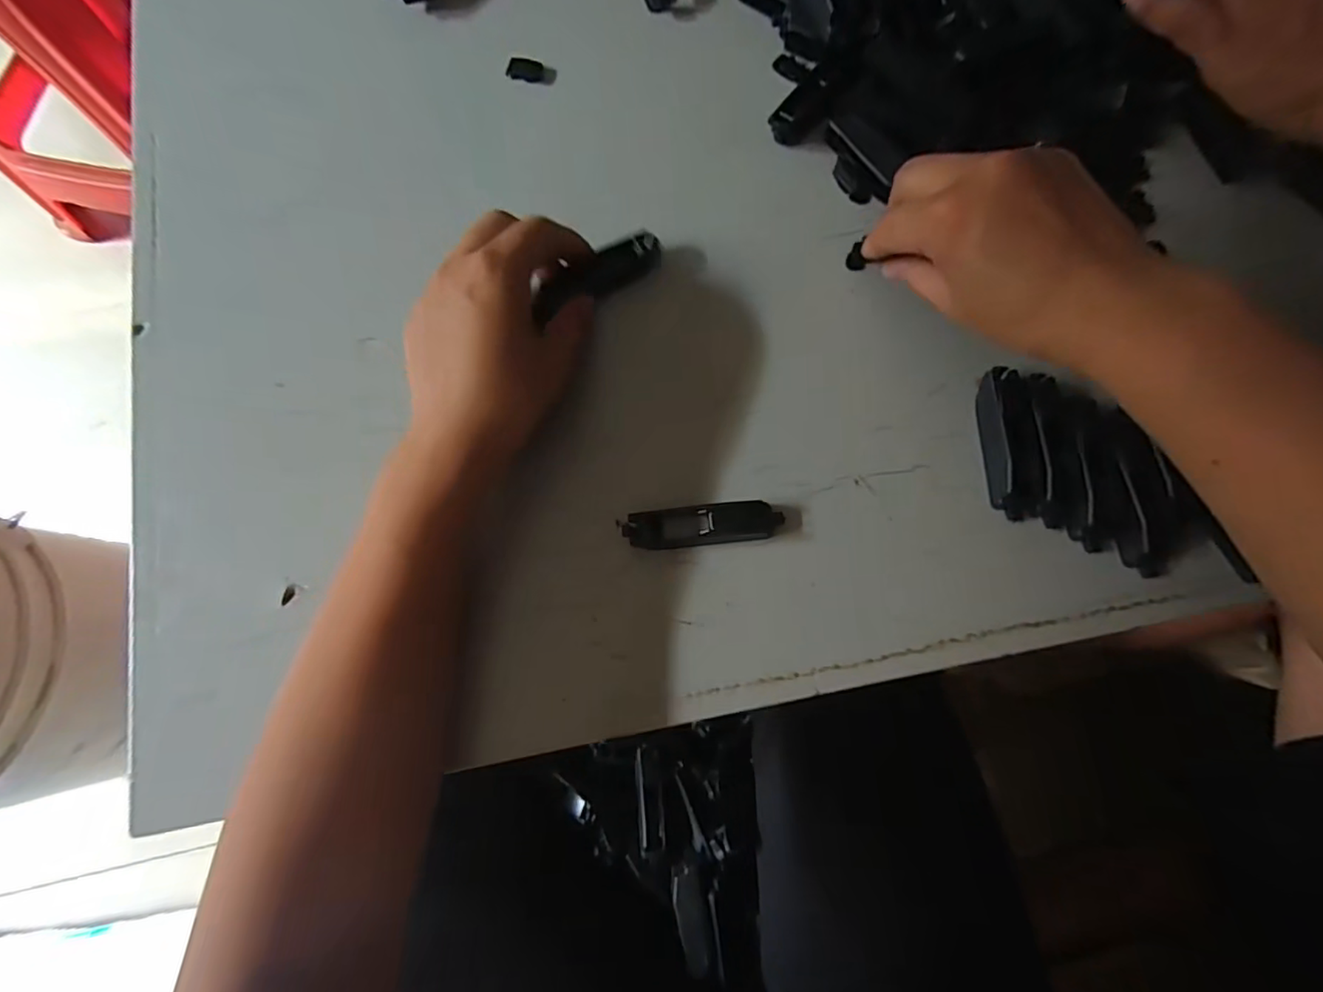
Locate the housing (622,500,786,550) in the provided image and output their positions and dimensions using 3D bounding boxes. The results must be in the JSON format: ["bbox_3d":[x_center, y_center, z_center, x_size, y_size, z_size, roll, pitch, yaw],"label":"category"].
[{"bbox_3d":[0.021,0.014,0.279,0.074,0.008,0.018,-6,77,-2],"label":"housing"}]

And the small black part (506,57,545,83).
[{"bbox_3d":[-0.079,-0.250,0.344,0.022,0.006,0.013,18,77,3],"label":"small black part"}]

